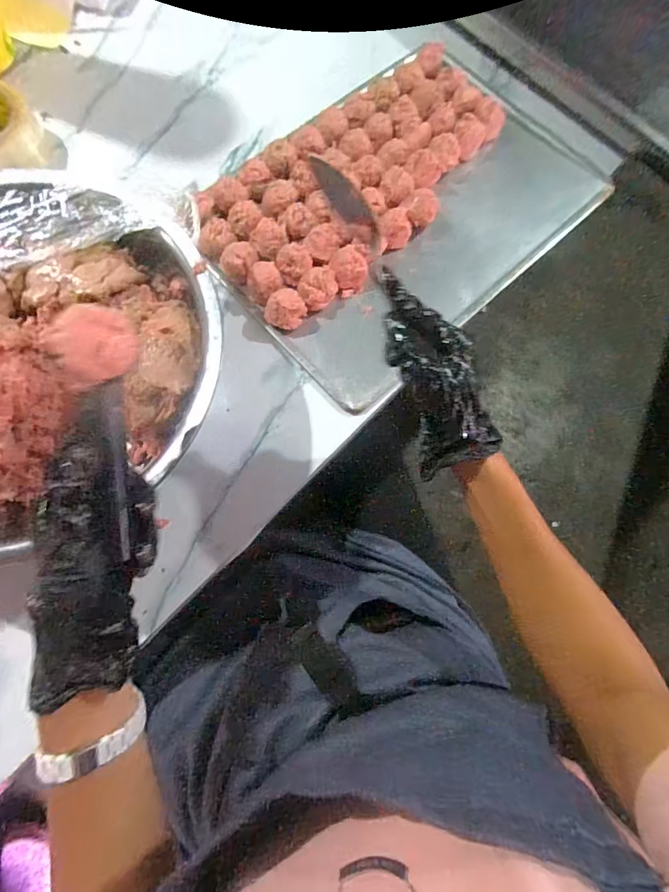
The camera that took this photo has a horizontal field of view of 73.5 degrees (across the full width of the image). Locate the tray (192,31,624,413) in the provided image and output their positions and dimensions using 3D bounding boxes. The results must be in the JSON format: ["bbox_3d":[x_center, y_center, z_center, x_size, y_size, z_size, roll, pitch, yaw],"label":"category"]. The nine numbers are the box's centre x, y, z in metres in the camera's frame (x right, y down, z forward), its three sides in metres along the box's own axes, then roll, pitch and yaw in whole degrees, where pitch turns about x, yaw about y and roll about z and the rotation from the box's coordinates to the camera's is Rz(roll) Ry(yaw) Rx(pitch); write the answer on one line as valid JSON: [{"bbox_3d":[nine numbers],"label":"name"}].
[{"bbox_3d":[0.096,-0.306,0.539,0.490,0.037,0.310,-41,81,-10],"label":"tray"}]

